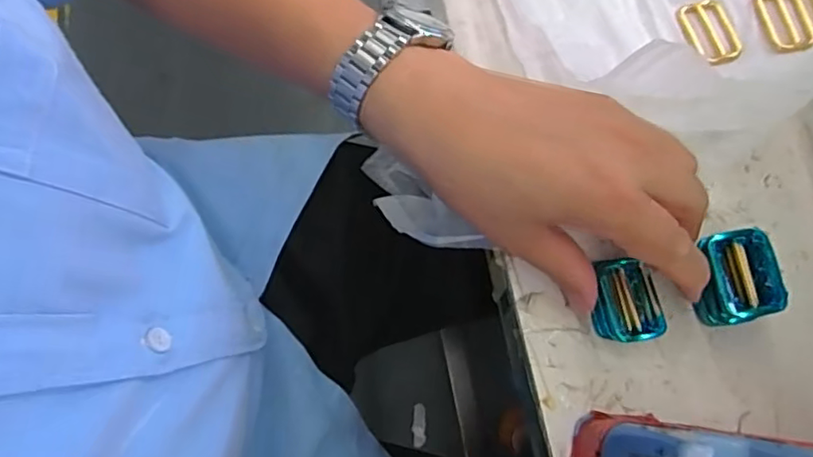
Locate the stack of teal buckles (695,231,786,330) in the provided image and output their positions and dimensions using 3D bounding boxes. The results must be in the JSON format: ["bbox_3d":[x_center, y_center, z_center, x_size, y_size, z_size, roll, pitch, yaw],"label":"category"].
[{"bbox_3d":[0.173,0.027,0.313,0.029,0.039,0.045,-9,75,-4],"label":"stack of teal buckles"}]

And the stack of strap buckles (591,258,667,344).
[{"bbox_3d":[0.120,0.040,0.322,0.034,0.015,0.044,2,75,-1],"label":"stack of strap buckles"}]

